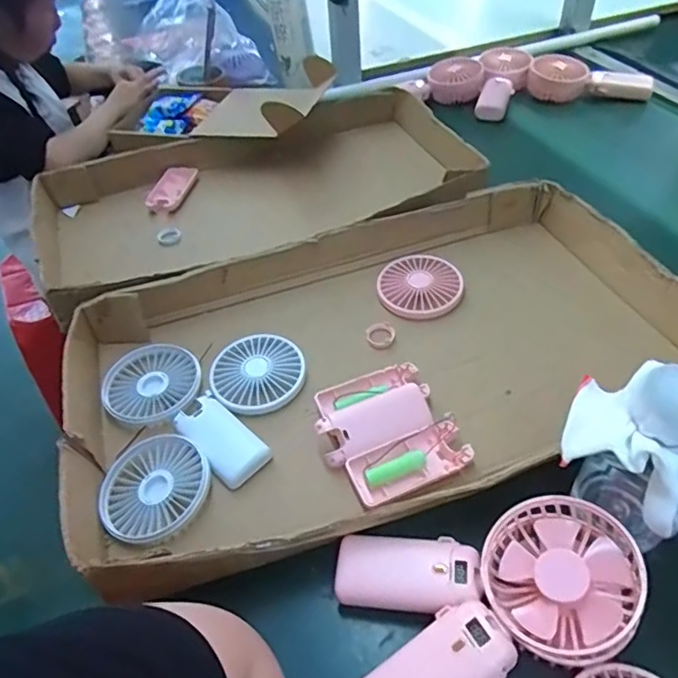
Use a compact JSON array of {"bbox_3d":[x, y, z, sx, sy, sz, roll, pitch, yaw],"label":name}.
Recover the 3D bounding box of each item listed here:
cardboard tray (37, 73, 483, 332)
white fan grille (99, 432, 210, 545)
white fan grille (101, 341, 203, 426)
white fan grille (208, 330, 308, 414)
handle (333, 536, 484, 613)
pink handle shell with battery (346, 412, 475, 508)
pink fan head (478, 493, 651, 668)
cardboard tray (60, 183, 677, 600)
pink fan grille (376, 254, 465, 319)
[{"bbox_3d":[-0.099,-0.196,0.739,0.565,0.140,0.314,-17,46,-11],"label":"cardboard tray"},{"bbox_3d":[-0.148,0.119,0.451,0.084,0.019,0.086,-28,50,-20],"label":"white fan grille"},{"bbox_3d":[-0.175,0.040,0.527,0.085,0.014,0.092,-15,47,-9],"label":"white fan grille"},{"bbox_3d":[-0.076,0.030,0.526,0.084,0.011,0.087,-18,47,-11],"label":"white fan grille"},{"bbox_3d":[0.045,0.157,0.377,0.094,0.021,0.045,2,47,8],"label":"handle"},{"bbox_3d":[0.056,0.097,0.437,0.094,0.010,0.046,-19,48,-13],"label":"pink handle shell with battery"},{"bbox_3d":[0.139,0.147,0.348,0.090,0.042,0.091,-33,49,5],"label":"pink fan head"},{"bbox_3d":[0.033,0.019,0.517,0.547,0.080,0.320,-20,48,-13],"label":"cardboard tray"},{"bbox_3d":[0.085,-0.056,0.590,0.085,0.013,0.087,-3,46,3],"label":"pink fan grille"}]

